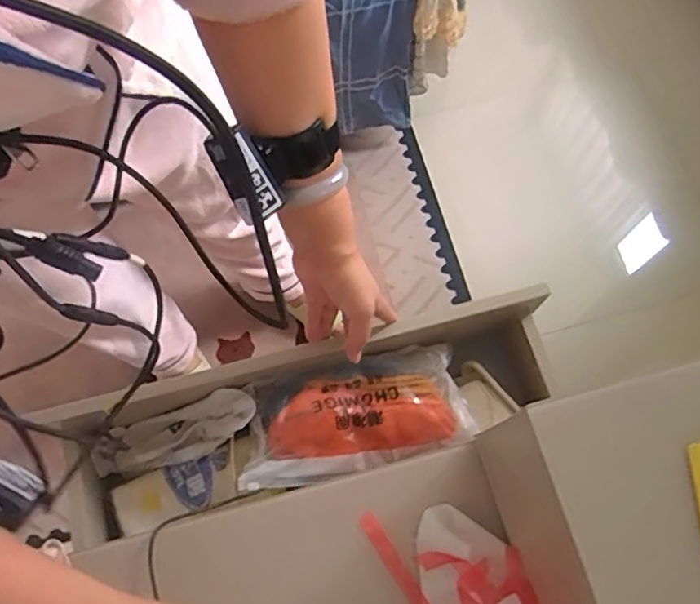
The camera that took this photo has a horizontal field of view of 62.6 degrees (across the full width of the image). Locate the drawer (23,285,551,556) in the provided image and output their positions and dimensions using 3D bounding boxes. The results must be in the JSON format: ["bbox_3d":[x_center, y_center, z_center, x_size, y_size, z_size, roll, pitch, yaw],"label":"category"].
[{"bbox_3d":[-0.043,0.129,0.669,0.544,0.089,0.157,-15,70,-3],"label":"drawer"}]

